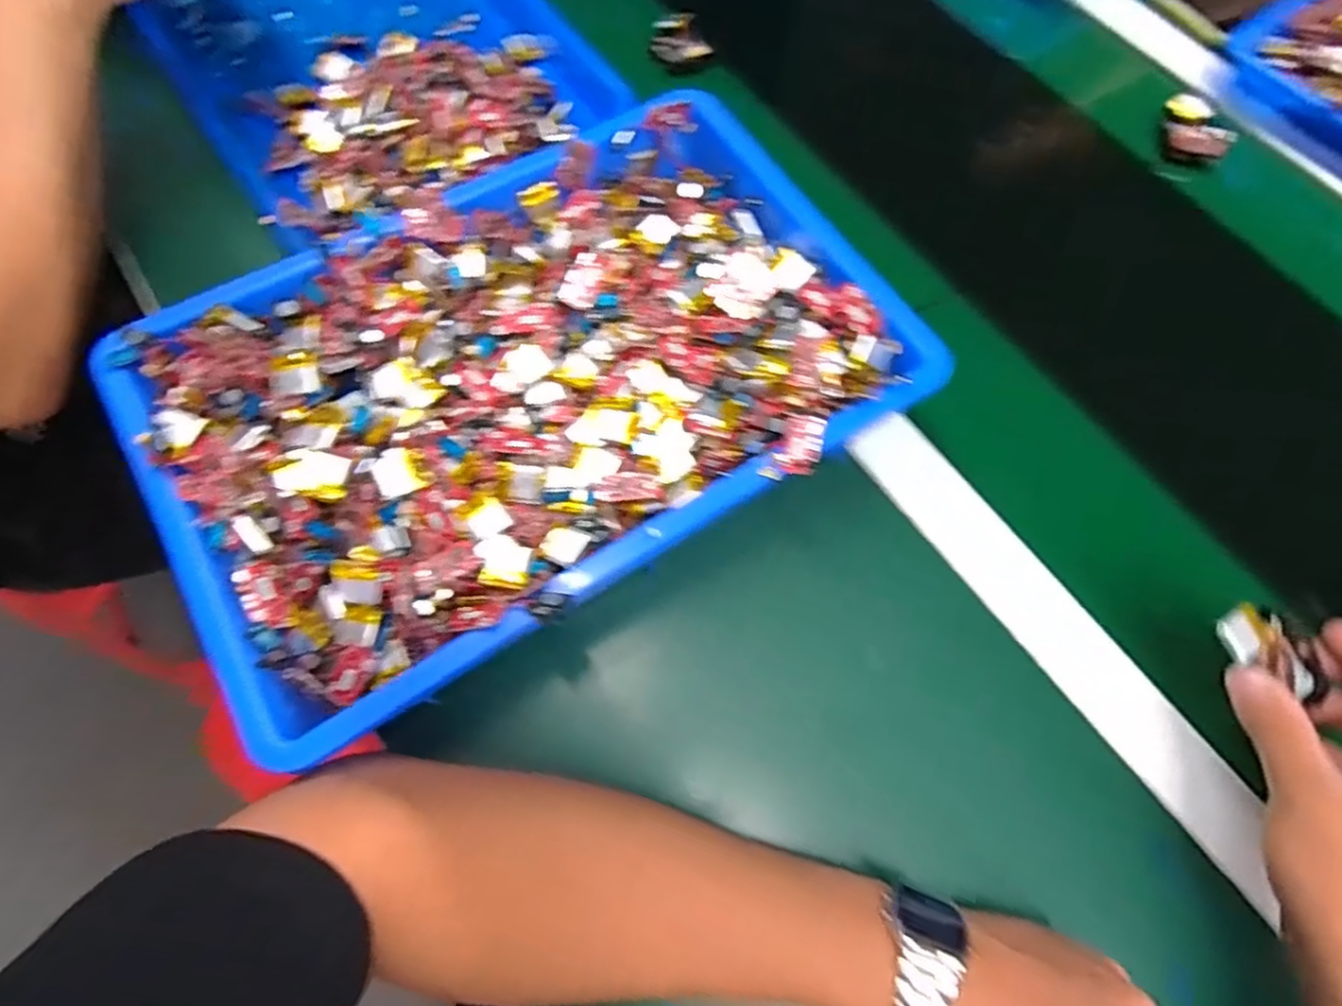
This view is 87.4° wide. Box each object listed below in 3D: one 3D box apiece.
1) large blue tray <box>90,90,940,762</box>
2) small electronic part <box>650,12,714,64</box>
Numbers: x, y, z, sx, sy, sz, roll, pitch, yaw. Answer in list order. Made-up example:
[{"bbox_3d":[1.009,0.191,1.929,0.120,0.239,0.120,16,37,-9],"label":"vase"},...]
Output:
[{"bbox_3d":[-0.069,-0.065,0.378,0.382,0.060,0.238,-30,71,-13],"label":"large blue tray"},{"bbox_3d":[0.007,-0.357,0.538,0.044,0.022,0.035,-8,67,-5],"label":"small electronic part"}]

